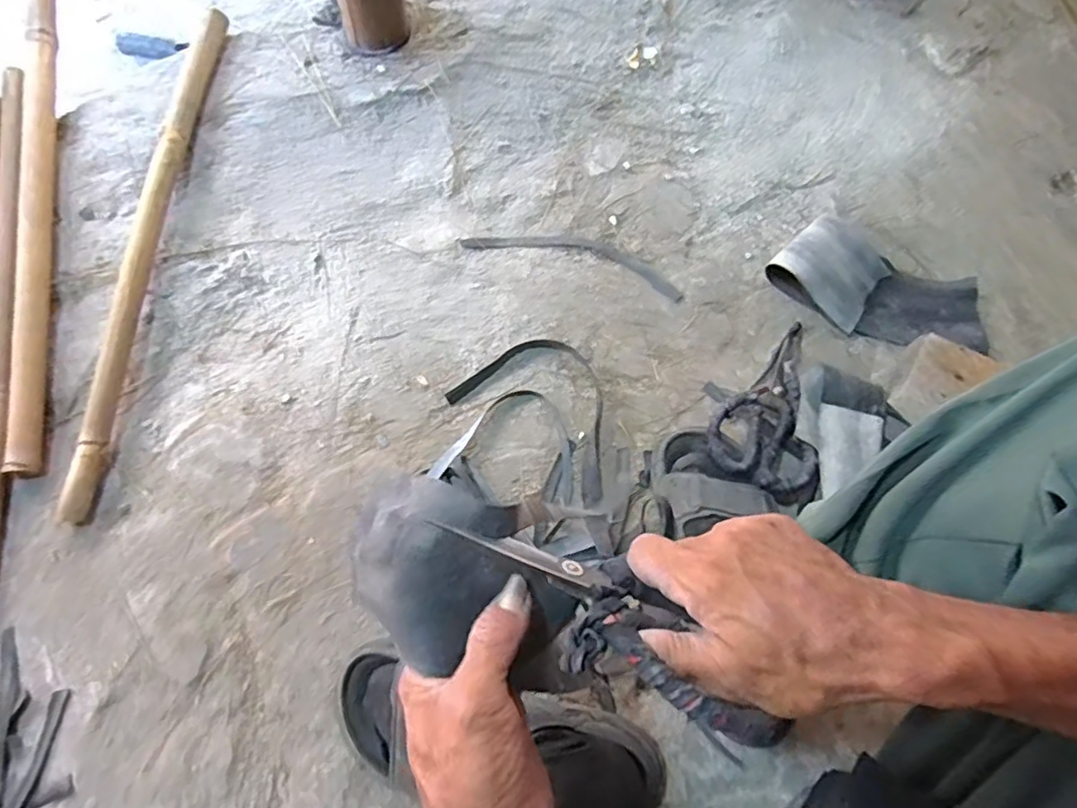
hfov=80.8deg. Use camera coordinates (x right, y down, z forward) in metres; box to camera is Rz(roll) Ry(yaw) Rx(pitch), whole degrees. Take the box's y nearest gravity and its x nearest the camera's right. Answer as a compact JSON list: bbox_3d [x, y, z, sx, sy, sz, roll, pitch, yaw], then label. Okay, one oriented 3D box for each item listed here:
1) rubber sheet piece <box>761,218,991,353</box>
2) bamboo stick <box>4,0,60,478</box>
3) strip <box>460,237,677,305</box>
[{"bbox_3d":[0.389,-0.131,0.716,0.250,0.044,0.114,21,74,6],"label":"rubber sheet piece"},{"bbox_3d":[-0.587,-0.240,0.738,0.029,0.039,0.646,-9,73,-3],"label":"bamboo stick"},{"bbox_3d":[0.043,-0.175,0.752,0.261,0.006,0.050,15,74,4],"label":"strip"}]

